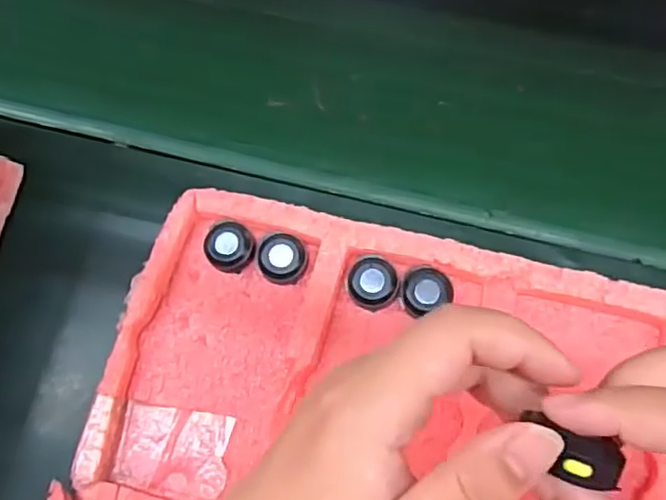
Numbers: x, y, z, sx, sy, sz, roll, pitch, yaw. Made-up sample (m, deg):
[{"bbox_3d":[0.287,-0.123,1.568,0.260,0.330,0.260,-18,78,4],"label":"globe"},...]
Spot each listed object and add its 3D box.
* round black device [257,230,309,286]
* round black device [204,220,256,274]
[{"bbox_3d":[-0.030,0.005,0.382,0.028,0.016,0.028,-2,68,4],"label":"round black device"},{"bbox_3d":[-0.062,-0.002,0.386,0.029,0.015,0.030,-2,68,4],"label":"round black device"}]

